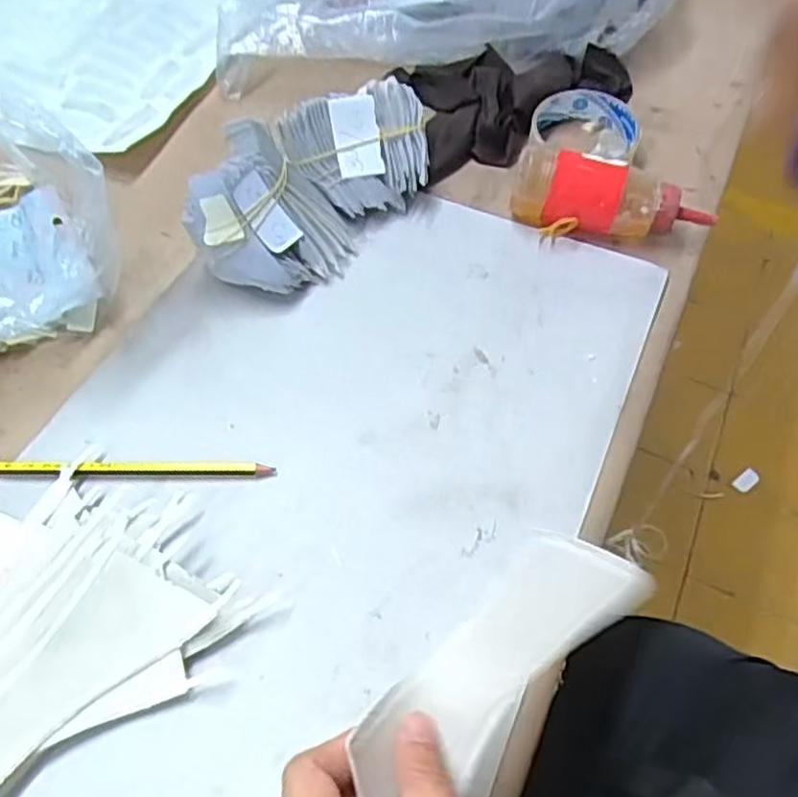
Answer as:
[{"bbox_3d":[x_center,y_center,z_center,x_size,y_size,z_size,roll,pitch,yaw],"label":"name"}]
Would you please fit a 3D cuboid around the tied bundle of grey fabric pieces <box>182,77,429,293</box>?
[{"bbox_3d":[-0.056,-0.151,0.504,0.089,0.068,0.194,37,63,20],"label":"tied bundle of grey fabric pieces"}]

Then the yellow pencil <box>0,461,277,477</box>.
[{"bbox_3d":[-0.154,0.039,0.408,0.167,0.004,0.008,0,56,-2],"label":"yellow pencil"}]

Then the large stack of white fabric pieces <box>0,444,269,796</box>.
[{"bbox_3d":[-0.184,0.109,0.346,0.184,0.032,0.141,-32,63,-21],"label":"large stack of white fabric pieces"}]

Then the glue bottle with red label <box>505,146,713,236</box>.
[{"bbox_3d":[0.150,-0.137,0.520,0.137,0.048,0.044,13,57,6],"label":"glue bottle with red label"}]

